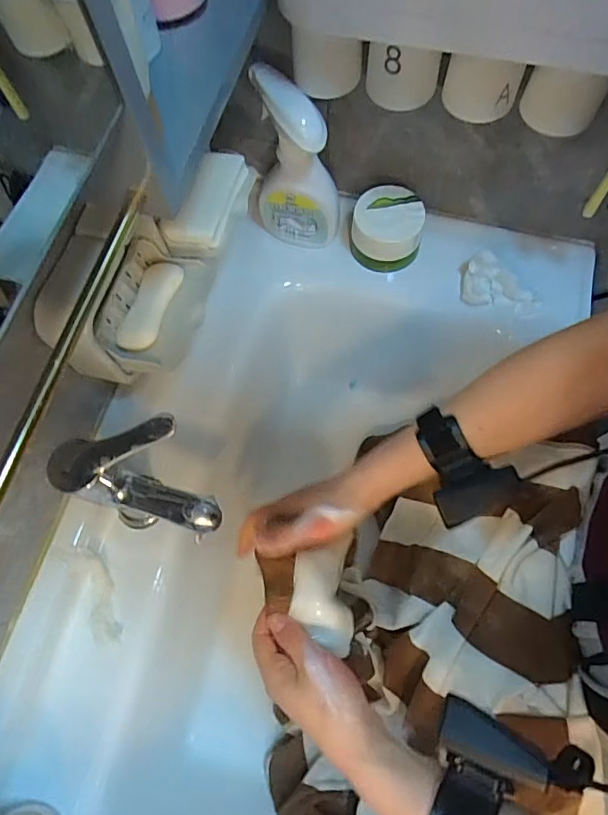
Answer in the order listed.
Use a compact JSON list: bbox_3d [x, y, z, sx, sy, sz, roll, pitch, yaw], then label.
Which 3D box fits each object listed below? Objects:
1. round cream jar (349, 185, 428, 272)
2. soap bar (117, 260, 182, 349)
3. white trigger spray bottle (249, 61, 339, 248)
[{"bbox_3d":[0.103,-0.224,0.626,0.084,0.056,0.083,-1,69,2],"label":"round cream jar"},{"bbox_3d":[-0.143,-0.097,0.469,0.044,0.018,0.094,14,70,7],"label":"soap bar"},{"bbox_3d":[-0.009,-0.266,0.568,0.093,0.209,0.052,28,72,12],"label":"white trigger spray bottle"}]

